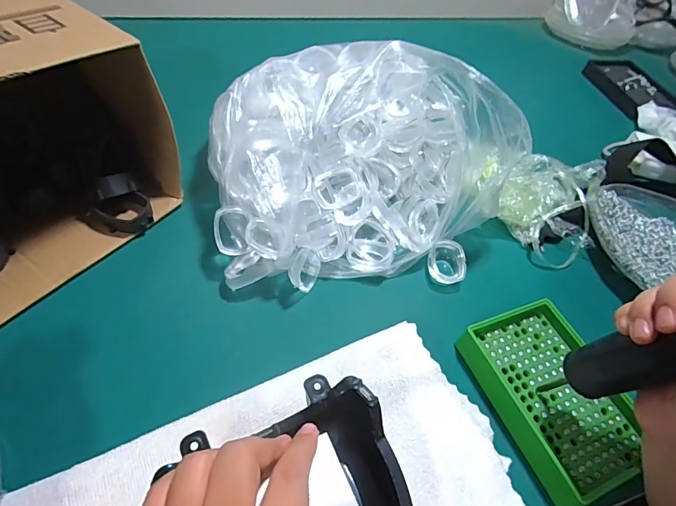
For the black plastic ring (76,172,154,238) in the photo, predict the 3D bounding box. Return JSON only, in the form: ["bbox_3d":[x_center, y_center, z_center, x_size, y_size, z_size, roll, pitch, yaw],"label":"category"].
[{"bbox_3d":[-0.198,-0.039,0.376,0.055,0.045,0.039,-22,59,-24],"label":"black plastic ring"}]

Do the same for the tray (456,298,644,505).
[{"bbox_3d":[0.169,0.108,0.331,0.094,0.030,0.136,-16,56,-20],"label":"tray"}]

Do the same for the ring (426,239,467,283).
[{"bbox_3d":[0.105,0.011,0.404,0.038,0.026,0.042,27,53,12],"label":"ring"}]

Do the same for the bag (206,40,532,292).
[{"bbox_3d":[0.005,-0.094,0.390,0.257,0.130,0.188,-15,56,-20],"label":"bag"}]

